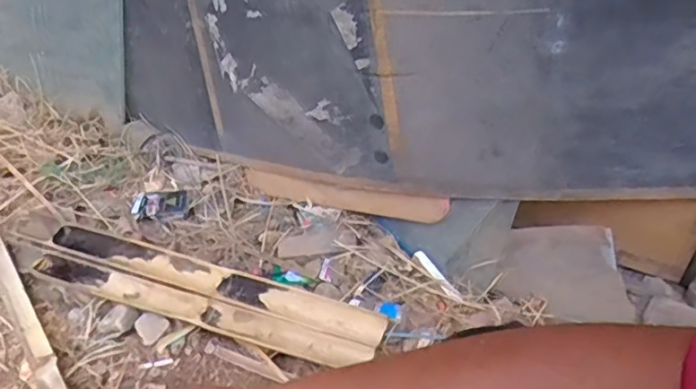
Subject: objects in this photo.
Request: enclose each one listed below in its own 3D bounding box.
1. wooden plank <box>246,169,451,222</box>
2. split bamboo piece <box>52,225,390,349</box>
[{"bbox_3d":[-0.017,-0.003,1.045,0.416,0.055,0.022,9,45,32],"label":"wooden plank"},{"bbox_3d":[-0.238,0.144,0.974,0.617,0.028,0.060,14,47,18],"label":"split bamboo piece"}]

